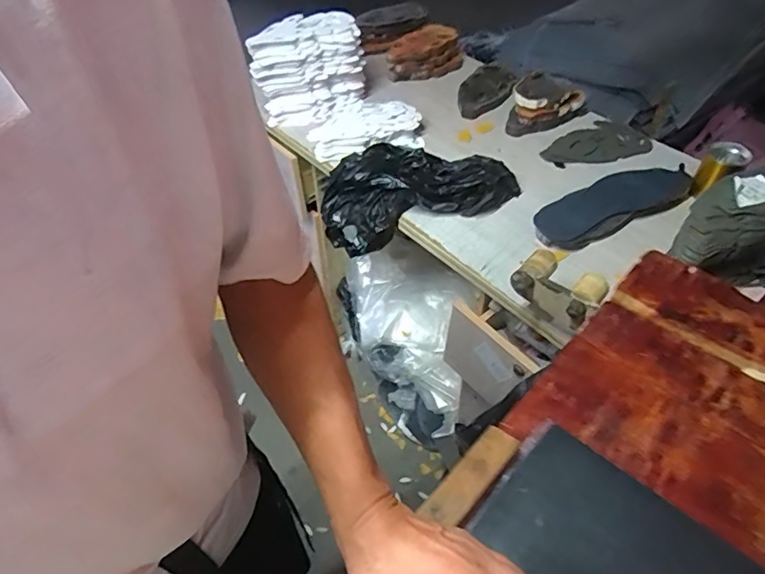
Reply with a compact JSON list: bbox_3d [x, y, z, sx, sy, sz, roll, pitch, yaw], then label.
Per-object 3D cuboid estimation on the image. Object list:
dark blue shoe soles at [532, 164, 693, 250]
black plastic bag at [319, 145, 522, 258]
[{"bbox_3d":[0.423,-0.156,0.976,0.353,0.035,0.121,-23,54,-19],"label":"dark blue shoe soles"},{"bbox_3d":[0.050,-0.189,1.016,0.381,0.152,0.188,-8,47,20],"label":"black plastic bag"}]

